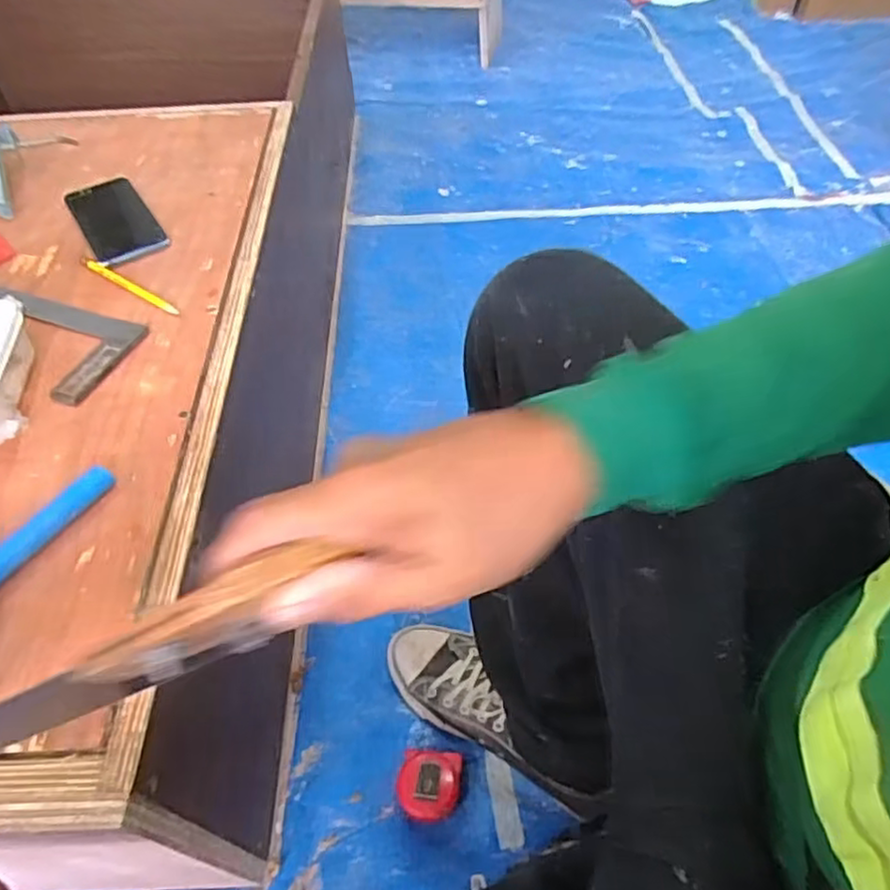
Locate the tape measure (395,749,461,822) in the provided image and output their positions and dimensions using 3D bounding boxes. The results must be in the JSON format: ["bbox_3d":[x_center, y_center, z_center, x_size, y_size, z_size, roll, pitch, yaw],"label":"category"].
[{"bbox_3d":[-0.016,0.340,0.672,0.063,0.033,0.063,2,52,5],"label":"tape measure"}]

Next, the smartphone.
[{"bbox_3d":[-0.364,-0.249,0.746,0.077,0.016,0.175,-24,52,-24],"label":"smartphone"}]

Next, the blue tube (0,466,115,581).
[{"bbox_3d":[-0.294,0.067,0.480,0.019,0.018,0.137,28,57,19],"label":"blue tube"}]

